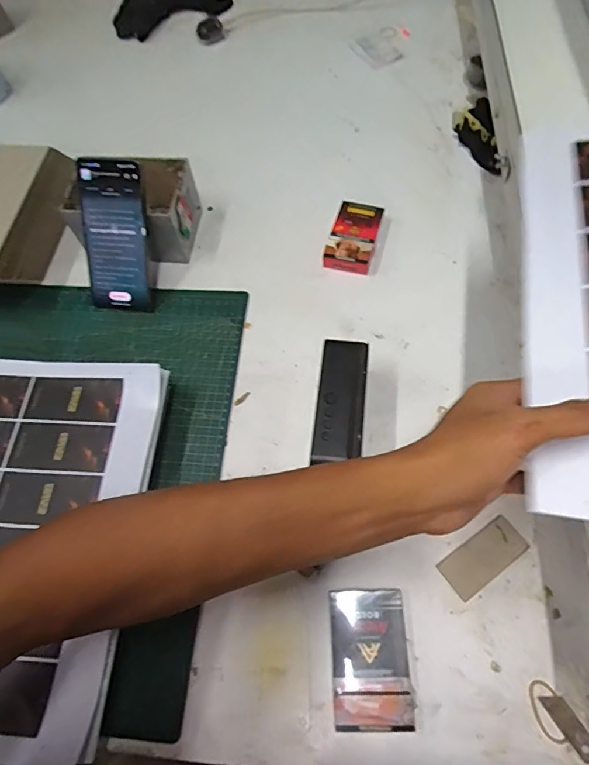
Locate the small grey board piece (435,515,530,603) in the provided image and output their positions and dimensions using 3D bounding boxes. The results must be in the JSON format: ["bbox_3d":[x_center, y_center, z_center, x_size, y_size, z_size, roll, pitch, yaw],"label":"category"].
[{"bbox_3d":[0.169,0.156,0.410,0.078,0.004,0.036,-33,67,-12],"label":"small grey board piece"}]

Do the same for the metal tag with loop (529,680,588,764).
[{"bbox_3d":[0.208,0.267,0.354,0.028,0.005,0.064,-32,67,-12],"label":"metal tag with loop"}]

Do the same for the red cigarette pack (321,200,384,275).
[{"bbox_3d":[0.074,-0.182,0.571,0.055,0.026,0.099,14,66,9],"label":"red cigarette pack"}]

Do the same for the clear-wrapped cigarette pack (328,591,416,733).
[{"bbox_3d":[0.063,0.224,0.375,0.063,0.018,0.097,-2,64,2],"label":"clear-wrapped cigarette pack"}]

